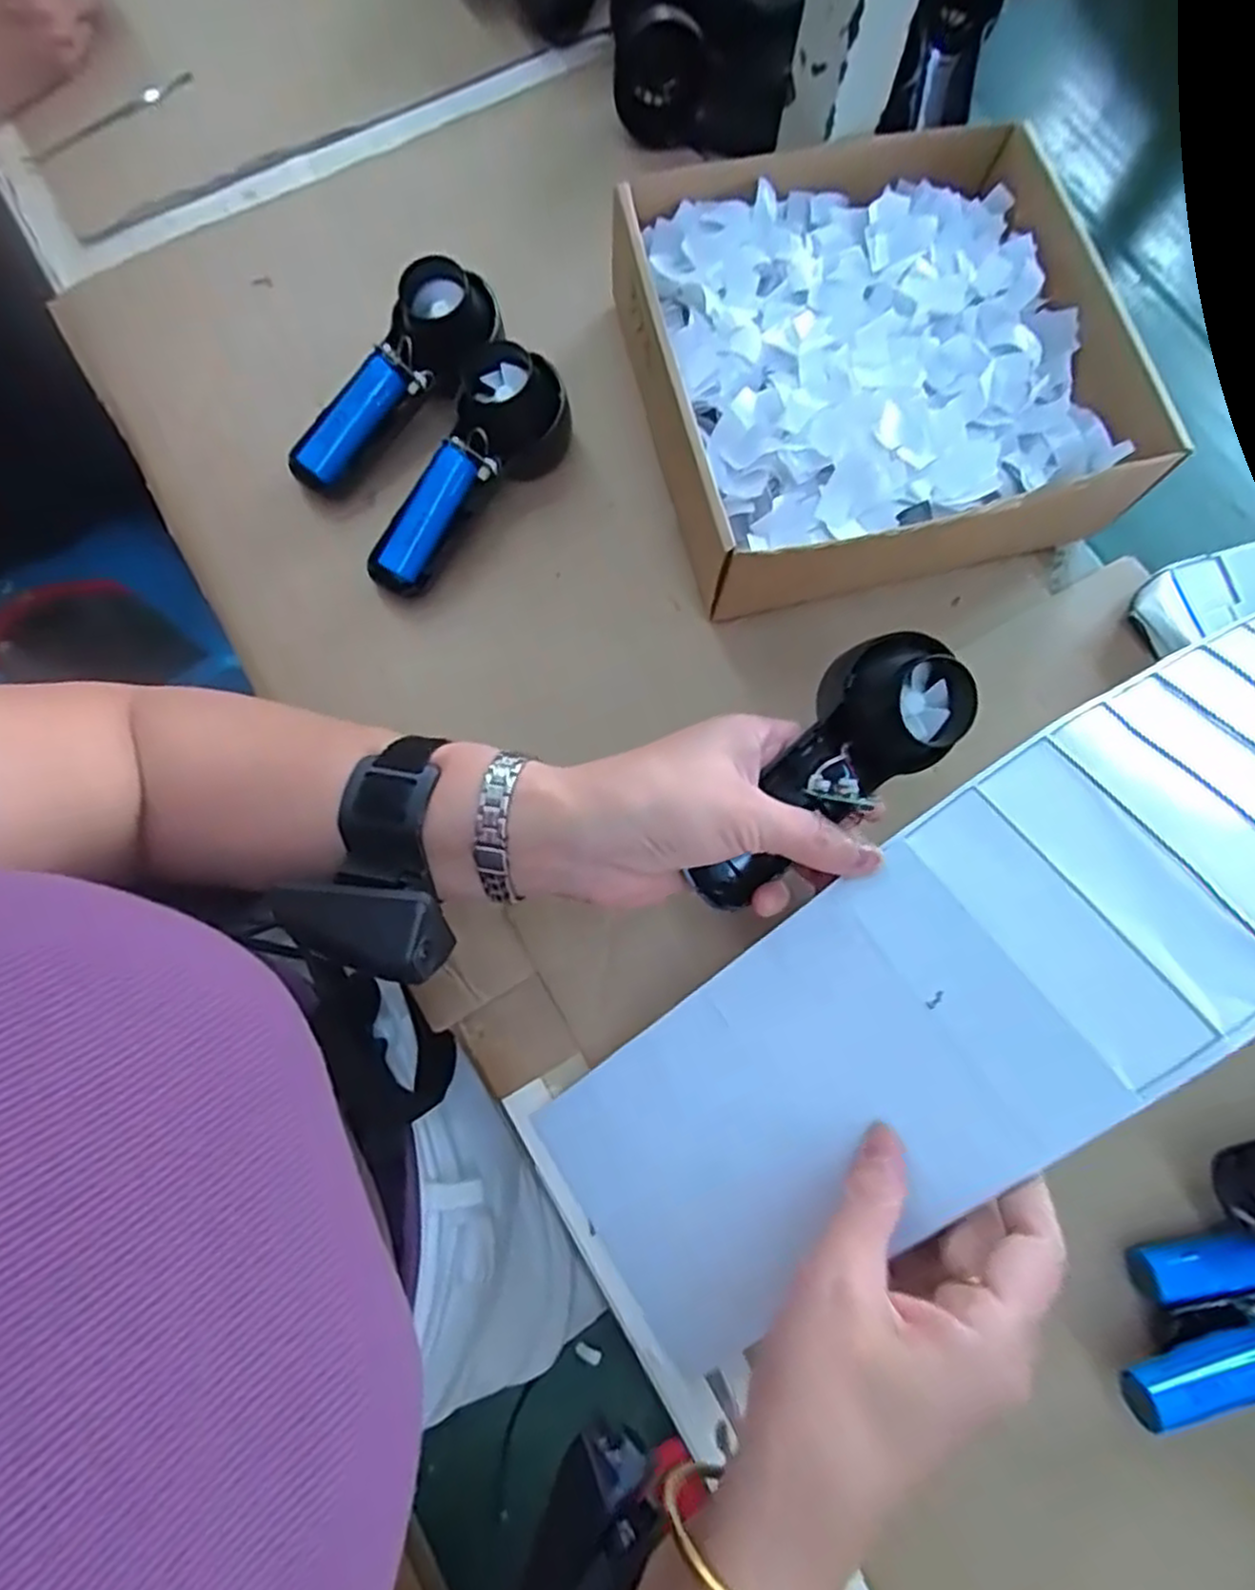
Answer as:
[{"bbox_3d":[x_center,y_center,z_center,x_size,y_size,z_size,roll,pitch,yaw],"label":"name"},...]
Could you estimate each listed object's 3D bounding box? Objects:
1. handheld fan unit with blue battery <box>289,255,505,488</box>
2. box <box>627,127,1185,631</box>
[{"bbox_3d":[-0.128,-0.229,0.429,0.060,0.052,0.145,34,79,7],"label":"handheld fan unit with blue battery"},{"bbox_3d":[0.138,-0.242,0.425,0.276,0.075,0.248,-16,77,-4],"label":"box"}]

